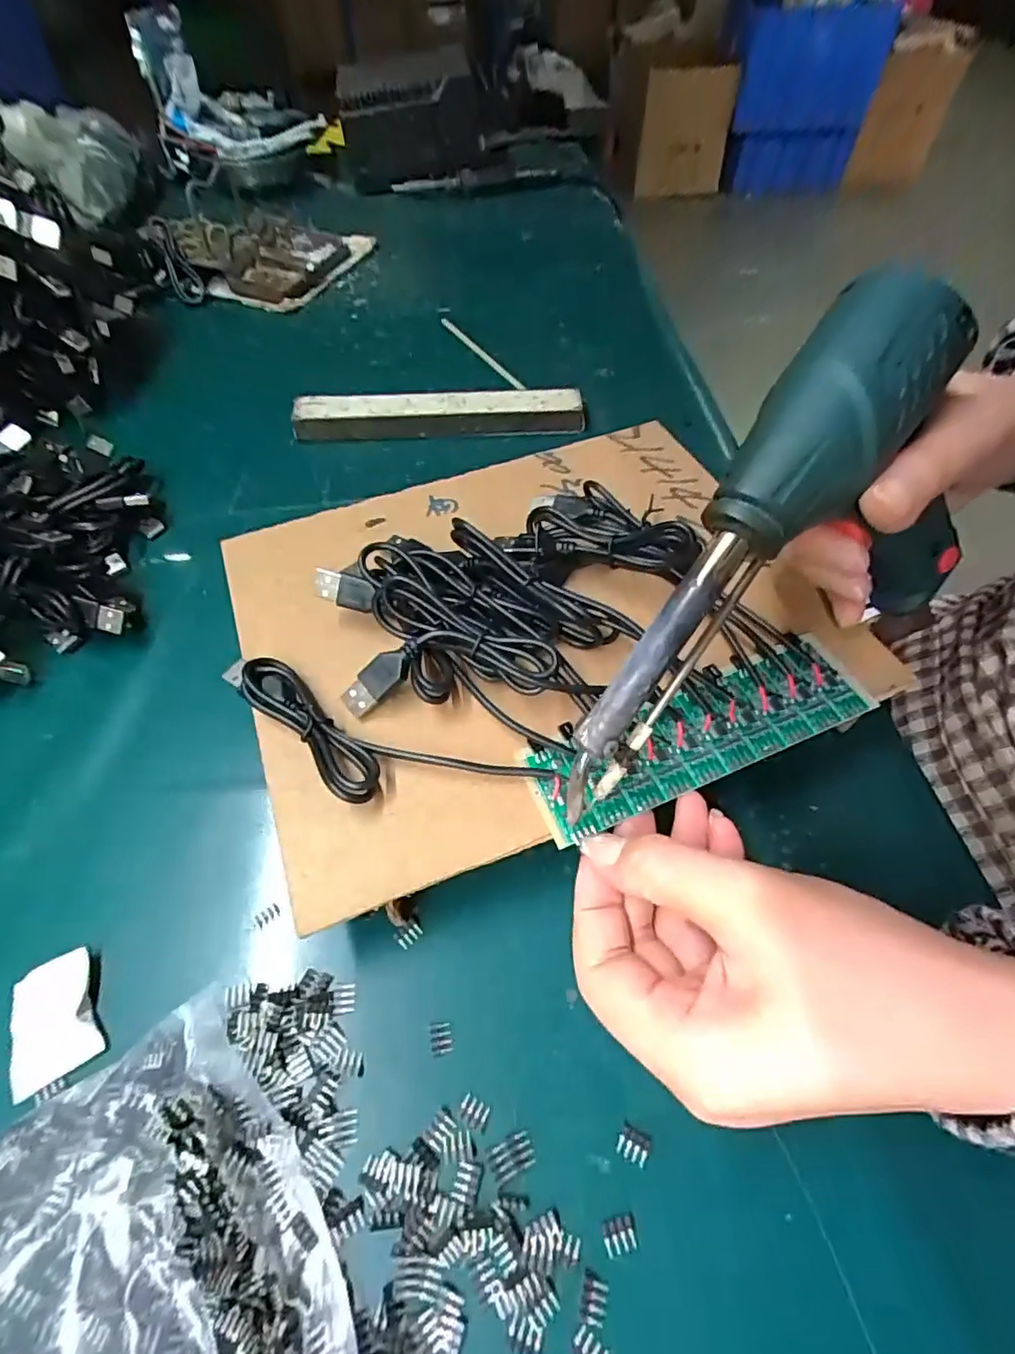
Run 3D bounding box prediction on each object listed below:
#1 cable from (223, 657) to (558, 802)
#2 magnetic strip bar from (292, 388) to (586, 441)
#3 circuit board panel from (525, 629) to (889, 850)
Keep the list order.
[{"bbox_3d":[-0.054,0.029,0.223,0.135,0.012,0.041,21,58,14],"label":"cable"},{"bbox_3d":[-0.047,-0.180,0.402,0.193,0.028,0.021,-2,54,-1],"label":"magnetic strip bar"},{"bbox_3d":[0.076,0.019,0.227,0.141,0.008,0.041,-21,57,-12],"label":"circuit board panel"}]

